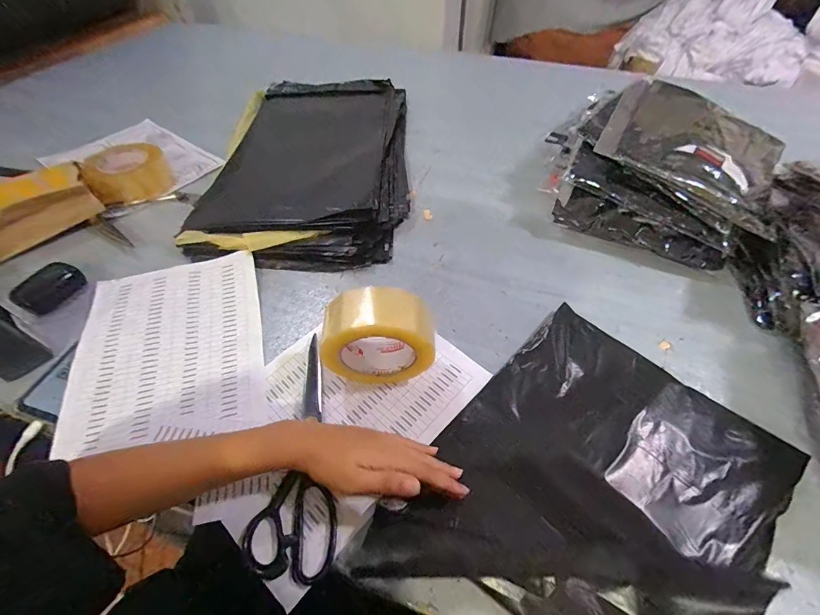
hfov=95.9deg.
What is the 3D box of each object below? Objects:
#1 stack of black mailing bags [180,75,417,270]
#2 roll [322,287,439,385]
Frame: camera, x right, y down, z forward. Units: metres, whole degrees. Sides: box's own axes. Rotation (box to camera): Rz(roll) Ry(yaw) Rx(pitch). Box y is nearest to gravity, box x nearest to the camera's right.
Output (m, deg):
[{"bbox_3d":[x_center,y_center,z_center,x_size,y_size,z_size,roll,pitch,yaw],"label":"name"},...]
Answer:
[{"bbox_3d":[-0.185,-0.301,0.717,0.375,0.074,0.581,4,49,0],"label":"stack of black mailing bags"},{"bbox_3d":[-0.033,0.035,0.398,0.114,0.122,0.057,-7,51,-5],"label":"roll"}]

